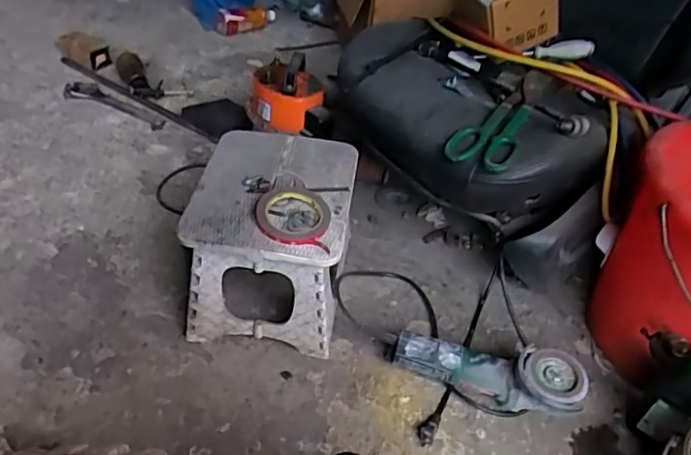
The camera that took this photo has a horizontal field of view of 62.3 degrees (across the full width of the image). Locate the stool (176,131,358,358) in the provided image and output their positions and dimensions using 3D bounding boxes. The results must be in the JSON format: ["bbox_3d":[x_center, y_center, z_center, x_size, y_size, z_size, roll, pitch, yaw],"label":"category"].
[{"bbox_3d":[-0.118,0.016,0.960,0.227,0.248,0.287,8,43,0],"label":"stool"}]

